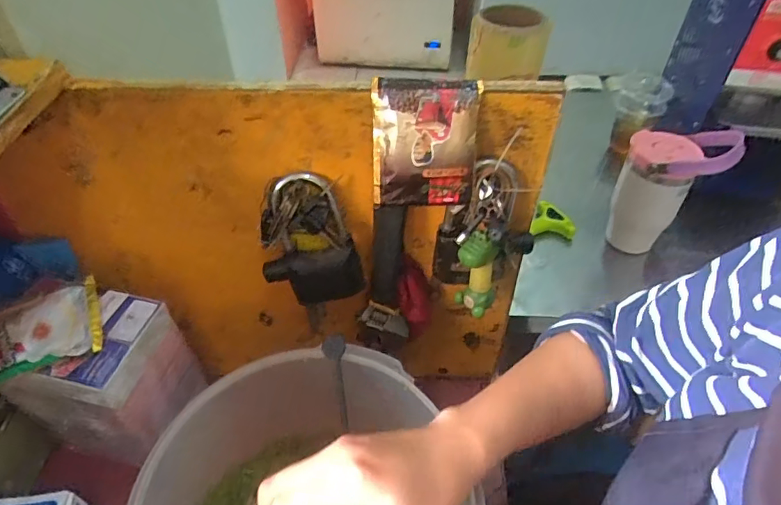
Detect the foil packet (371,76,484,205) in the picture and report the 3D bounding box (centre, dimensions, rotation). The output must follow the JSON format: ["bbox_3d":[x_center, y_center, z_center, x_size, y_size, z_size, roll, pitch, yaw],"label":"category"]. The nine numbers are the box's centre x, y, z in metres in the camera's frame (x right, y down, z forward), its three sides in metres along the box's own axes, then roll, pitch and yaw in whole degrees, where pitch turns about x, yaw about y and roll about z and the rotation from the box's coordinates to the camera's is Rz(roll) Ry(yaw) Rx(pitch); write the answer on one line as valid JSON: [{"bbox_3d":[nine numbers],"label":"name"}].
[{"bbox_3d":[0.028,-0.089,0.421,0.086,0.103,0.015,2,25,2],"label":"foil packet"}]

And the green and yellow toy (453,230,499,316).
[{"bbox_3d":[0.081,0.020,0.474,0.036,0.078,0.035,2,45,3],"label":"green and yellow toy"}]

